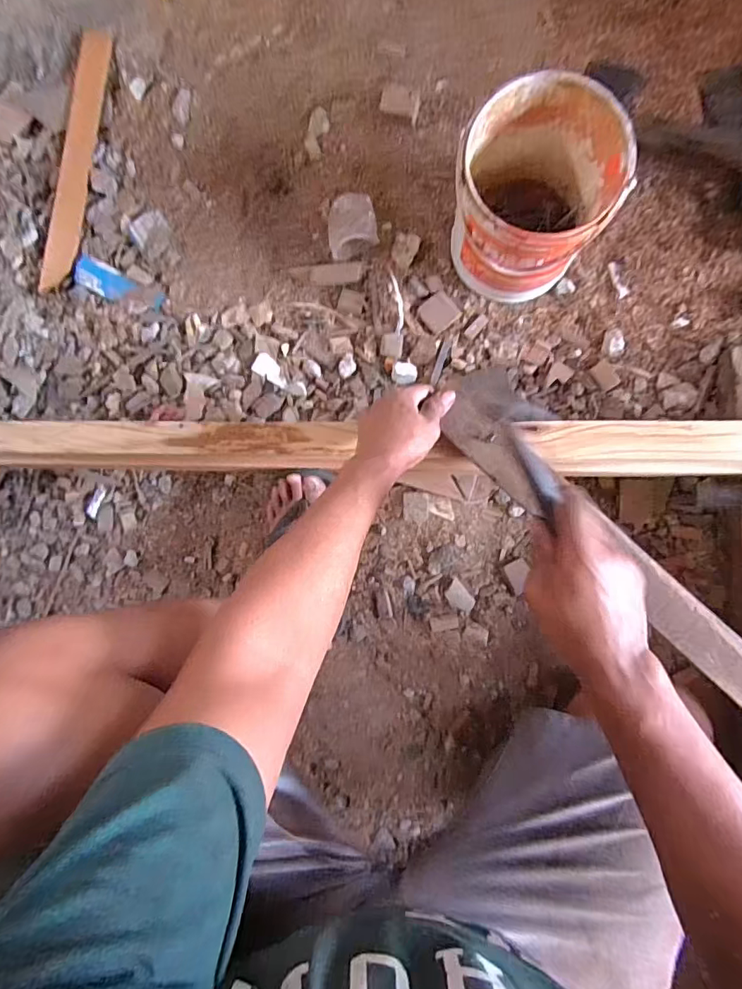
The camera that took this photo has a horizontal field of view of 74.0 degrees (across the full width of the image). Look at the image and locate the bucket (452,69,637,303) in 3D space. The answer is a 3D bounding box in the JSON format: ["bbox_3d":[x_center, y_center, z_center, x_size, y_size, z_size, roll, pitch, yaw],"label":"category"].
[{"bbox_3d":[0.197,-0.365,0.629,0.176,0.200,0.176,-1,86,7],"label":"bucket"}]

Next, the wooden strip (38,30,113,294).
[{"bbox_3d":[-0.487,-0.543,0.812,0.065,0.010,0.411,13,93,12],"label":"wooden strip"}]

